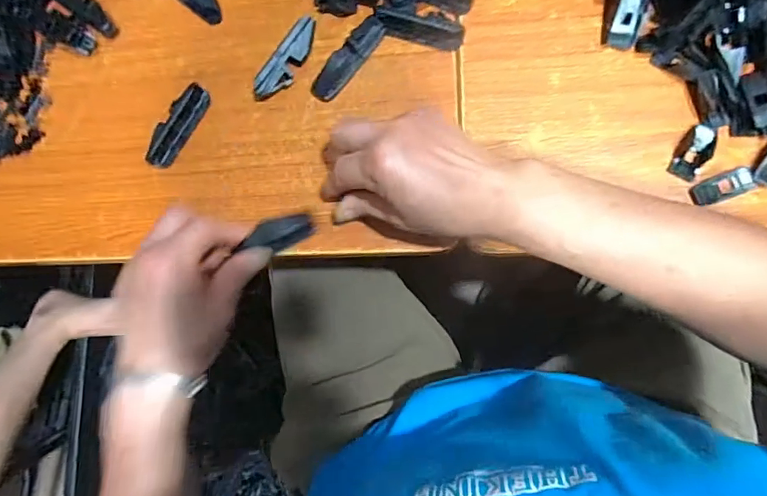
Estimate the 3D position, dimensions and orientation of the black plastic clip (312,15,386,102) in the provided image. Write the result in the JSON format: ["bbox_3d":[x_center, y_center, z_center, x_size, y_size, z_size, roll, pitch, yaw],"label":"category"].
[{"bbox_3d":[-0.027,-0.149,0.378,0.018,0.019,0.074,40,91,7],"label":"black plastic clip"}]

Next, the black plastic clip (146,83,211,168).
[{"bbox_3d":[-0.171,-0.101,0.398,0.021,0.021,0.075,35,90,7],"label":"black plastic clip"}]

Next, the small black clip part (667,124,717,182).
[{"bbox_3d":[0.224,-0.069,0.345,0.020,0.007,0.040,29,89,7],"label":"small black clip part"}]

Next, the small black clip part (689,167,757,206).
[{"bbox_3d":[0.243,-0.044,0.343,0.042,0.004,0.017,-20,84,4],"label":"small black clip part"}]

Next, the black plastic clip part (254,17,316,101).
[{"bbox_3d":[-0.076,-0.149,0.386,0.019,0.018,0.073,37,90,7],"label":"black plastic clip part"}]

